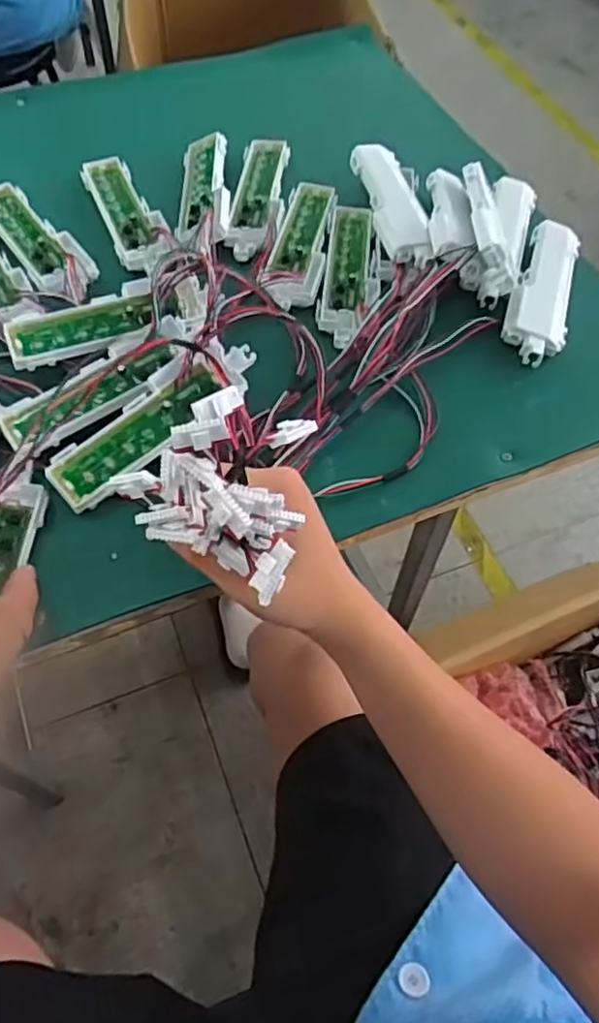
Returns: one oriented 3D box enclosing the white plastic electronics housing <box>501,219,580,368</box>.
[{"bbox_3d":[0.192,-0.176,0.535,0.046,0.020,0.144,17,61,7],"label":"white plastic electronics housing"}]

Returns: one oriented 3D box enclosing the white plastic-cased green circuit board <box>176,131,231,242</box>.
[{"bbox_3d":[-0.082,-0.282,0.590,0.042,0.017,0.133,0,61,-3],"label":"white plastic-cased green circuit board"}]

